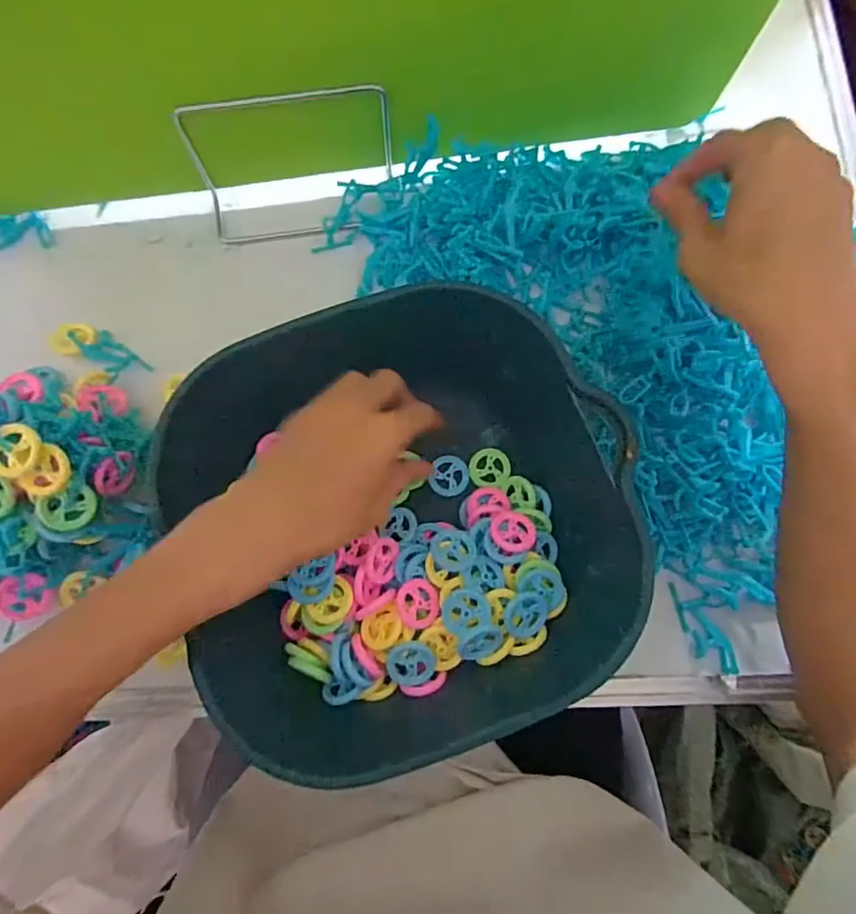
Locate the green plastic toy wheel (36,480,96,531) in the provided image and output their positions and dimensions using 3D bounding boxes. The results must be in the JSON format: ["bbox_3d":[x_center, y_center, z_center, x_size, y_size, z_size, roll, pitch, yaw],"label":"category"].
[{"bbox_3d":[-0.216,0.031,0.317,0.031,0.005,0.027,-30,121,-29],"label":"green plastic toy wheel"}]

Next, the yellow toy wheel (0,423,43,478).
[{"bbox_3d":[-0.231,-0.004,0.294,0.027,0.008,0.028,0,78,1],"label":"yellow toy wheel"}]

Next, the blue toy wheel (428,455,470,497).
[{"bbox_3d":[0.016,0.014,0.381,0.026,0.004,0.030,12,78,4],"label":"blue toy wheel"}]

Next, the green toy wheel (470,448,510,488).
[{"bbox_3d":[0.045,0.008,0.382,0.029,0.004,0.028,0,78,1],"label":"green toy wheel"}]

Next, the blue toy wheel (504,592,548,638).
[{"bbox_3d":[0.061,0.098,0.328,0.027,0.004,0.028,-1,94,-9],"label":"blue toy wheel"}]

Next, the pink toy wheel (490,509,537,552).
[{"bbox_3d":[0.056,0.048,0.347,0.029,0.006,0.027,0,78,1],"label":"pink toy wheel"}]

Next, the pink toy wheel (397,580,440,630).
[{"bbox_3d":[-0.006,0.093,0.331,0.027,0.004,0.029,6,75,-25],"label":"pink toy wheel"}]

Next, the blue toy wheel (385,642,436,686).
[{"bbox_3d":[-0.010,0.127,0.324,0.029,0.004,0.027,0,92,-10],"label":"blue toy wheel"}]

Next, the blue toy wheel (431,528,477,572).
[{"bbox_3d":[0.017,0.060,0.341,0.028,0.005,0.028,8,54,-11],"label":"blue toy wheel"}]

